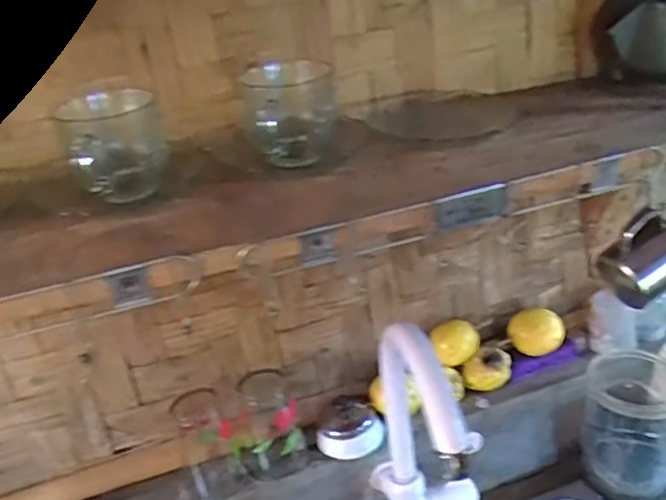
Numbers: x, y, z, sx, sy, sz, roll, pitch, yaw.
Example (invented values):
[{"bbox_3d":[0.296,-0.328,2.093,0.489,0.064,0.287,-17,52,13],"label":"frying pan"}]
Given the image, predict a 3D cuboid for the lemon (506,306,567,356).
[{"bbox_3d":[0.244,0.089,0.726,0.061,0.053,0.048,10,33,29],"label":"lemon"}]

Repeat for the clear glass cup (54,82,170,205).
[{"bbox_3d":[-0.171,-0.081,0.483,0.073,0.079,0.075,-17,30,-17],"label":"clear glass cup"}]

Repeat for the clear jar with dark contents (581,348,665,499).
[{"bbox_3d":[0.336,0.199,0.681,0.101,0.150,0.105,-6,28,3],"label":"clear jar with dark contents"}]

